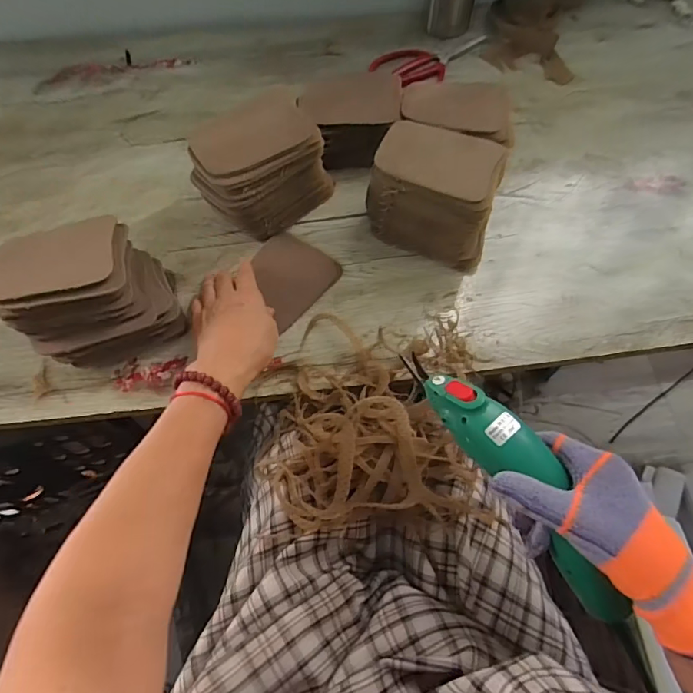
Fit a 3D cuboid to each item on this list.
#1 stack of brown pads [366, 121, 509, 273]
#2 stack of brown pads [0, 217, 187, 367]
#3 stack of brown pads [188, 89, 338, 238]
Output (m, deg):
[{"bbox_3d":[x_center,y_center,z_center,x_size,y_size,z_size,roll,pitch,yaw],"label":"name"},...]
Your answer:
[{"bbox_3d":[0.096,-0.159,0.512,0.133,0.104,0.095,27,66,13],"label":"stack of brown pads"},{"bbox_3d":[-0.242,-0.048,0.453,0.136,0.107,0.095,-23,65,-11],"label":"stack of brown pads"},{"bbox_3d":[-0.093,-0.191,0.524,0.132,0.110,0.082,-40,70,-18],"label":"stack of brown pads"}]

